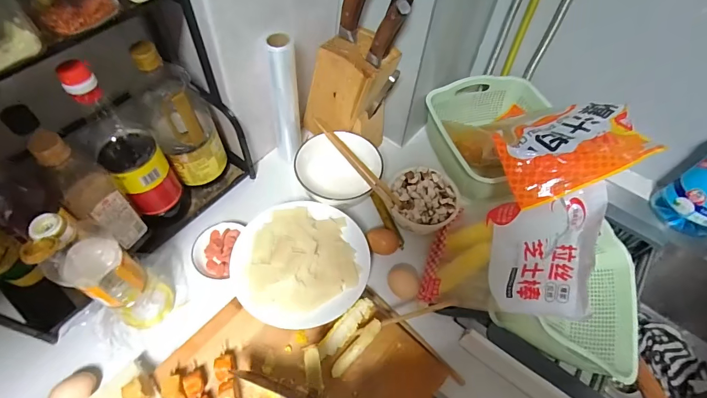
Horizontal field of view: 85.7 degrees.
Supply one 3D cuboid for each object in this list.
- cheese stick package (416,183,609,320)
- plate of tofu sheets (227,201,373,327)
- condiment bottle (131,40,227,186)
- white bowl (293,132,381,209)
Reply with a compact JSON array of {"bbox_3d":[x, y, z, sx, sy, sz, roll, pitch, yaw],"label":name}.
[{"bbox_3d":[0.215,0.070,0.546,0.233,0.041,0.183,-9,44,45],"label":"cheese stick package"},{"bbox_3d":[-0.081,0.098,0.592,0.200,0.048,0.194,2,56,-3],"label":"plate of tofu sheets"},{"bbox_3d":[-0.264,-0.127,0.590,0.087,0.218,0.091,-17,59,-16],"label":"condiment bottle"},{"bbox_3d":[-0.024,-0.045,0.679,0.145,0.061,0.139,2,56,-3],"label":"white bowl"}]

